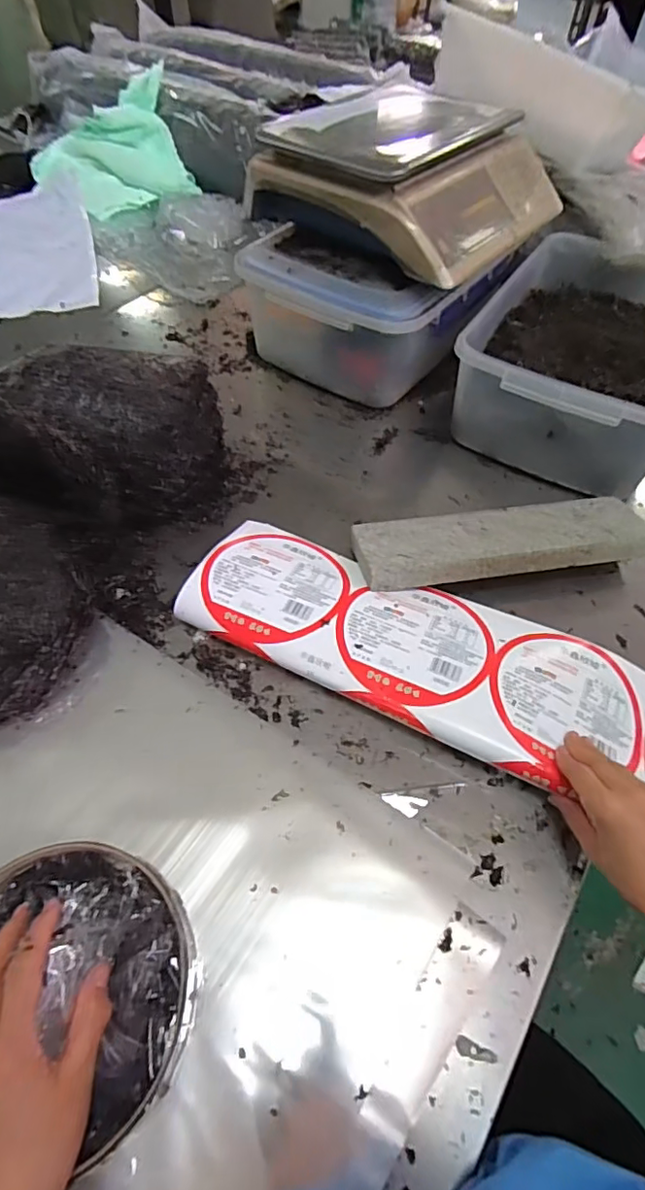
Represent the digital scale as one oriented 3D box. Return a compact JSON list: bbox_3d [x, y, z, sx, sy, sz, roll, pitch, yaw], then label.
[{"bbox_3d":[0.129,-0.583,0.759,0.330,0.094,0.328,35,60,20],"label":"digital scale"}]

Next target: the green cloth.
[{"bbox_3d":[-0.442,-0.917,1.133,0.311,0.144,0.296,-15,57,-13],"label":"green cloth"}]

